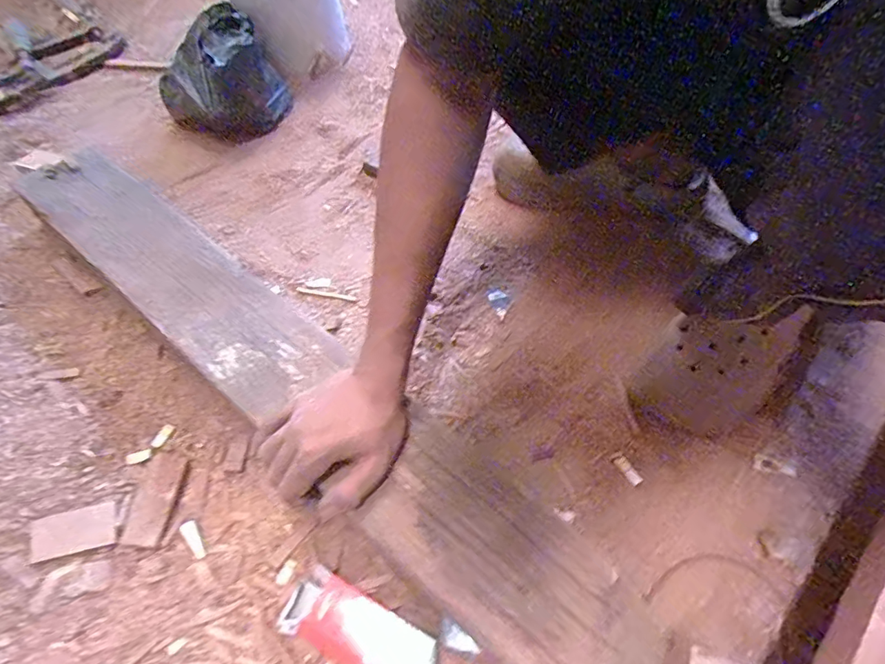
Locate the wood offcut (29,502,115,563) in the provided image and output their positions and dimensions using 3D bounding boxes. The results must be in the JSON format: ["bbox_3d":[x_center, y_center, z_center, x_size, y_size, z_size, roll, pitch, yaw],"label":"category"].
[{"bbox_3d":[-0.335,0.182,0.449,0.065,0.011,0.037,-16,59,-10],"label":"wood offcut"}]

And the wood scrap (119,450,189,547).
[{"bbox_3d":[-0.277,0.159,0.477,0.039,0.004,0.087,1,57,1],"label":"wood scrap"}]

